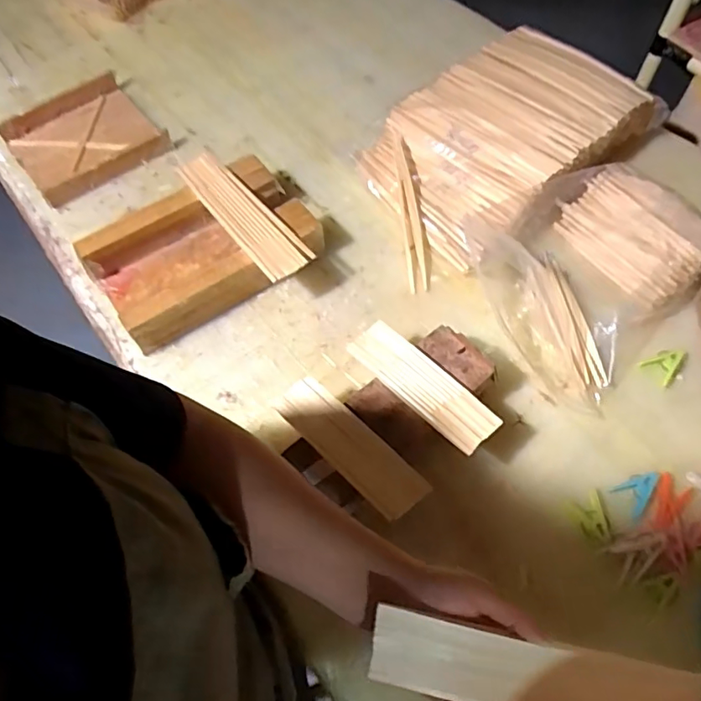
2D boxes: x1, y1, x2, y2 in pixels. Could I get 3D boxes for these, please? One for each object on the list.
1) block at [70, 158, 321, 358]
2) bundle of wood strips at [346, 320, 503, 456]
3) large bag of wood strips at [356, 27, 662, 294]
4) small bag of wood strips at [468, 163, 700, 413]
[{"bbox_3d":[-0.191,-0.131,0.713,0.268,0.061,0.174,-33,65,-16],"label":"block"},{"bbox_3d":[0.077,0.033,0.582,0.055,0.015,0.176,-41,68,-20],"label":"bundle of wood strips"},{"bbox_3d":[0.198,-0.293,0.782,0.412,0.100,0.245,-36,67,-18],"label":"large bag of wood strips"},{"bbox_3d":[0.305,-0.105,0.687,0.302,0.062,0.246,-33,66,-16],"label":"small bag of wood strips"}]

